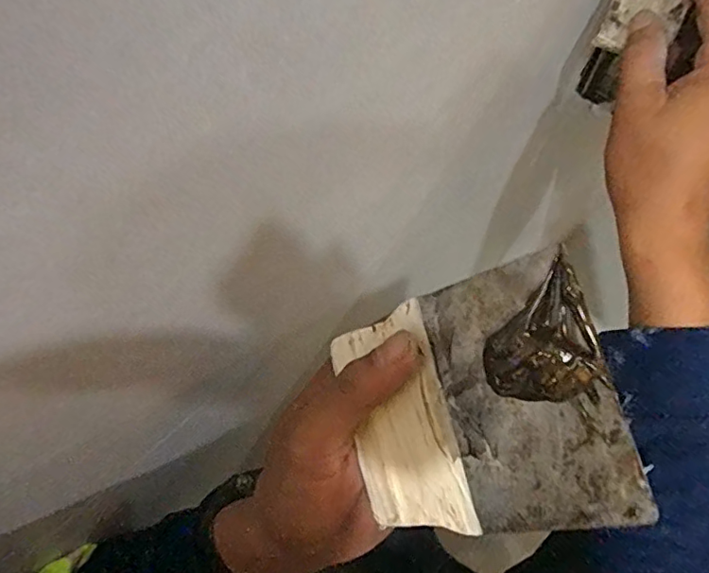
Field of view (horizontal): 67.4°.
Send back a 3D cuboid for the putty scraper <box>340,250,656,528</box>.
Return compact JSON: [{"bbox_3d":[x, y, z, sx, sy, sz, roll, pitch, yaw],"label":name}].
[{"bbox_3d":[0.038,0.045,0.192,0.101,0.013,0.087,-22,79,35],"label":"putty scraper"}]

